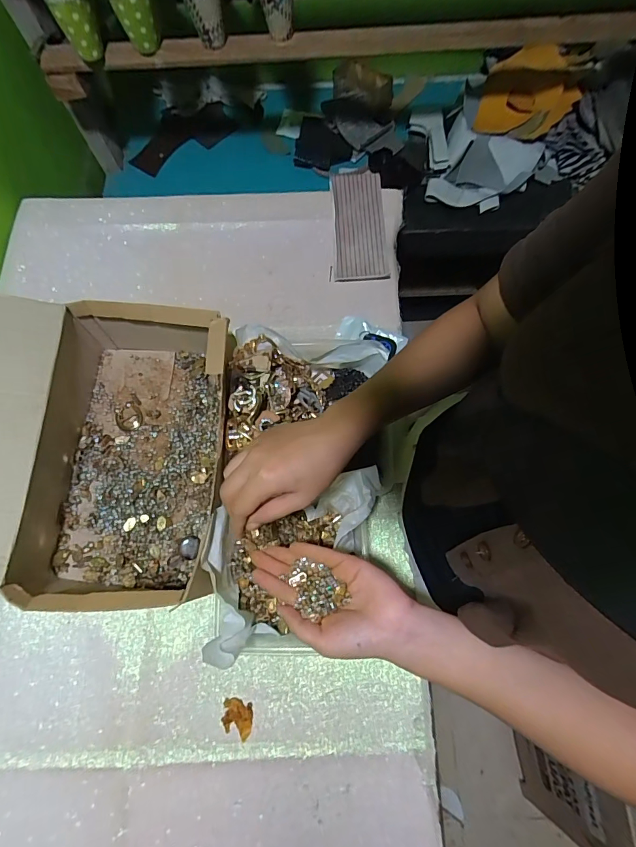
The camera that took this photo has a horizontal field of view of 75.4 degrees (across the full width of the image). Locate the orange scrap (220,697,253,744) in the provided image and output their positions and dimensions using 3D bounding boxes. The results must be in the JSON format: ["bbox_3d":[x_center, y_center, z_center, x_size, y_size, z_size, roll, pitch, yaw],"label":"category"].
[{"bbox_3d":[-0.090,0.330,0.459,0.034,0.004,0.036,5,73,2],"label":"orange scrap"}]

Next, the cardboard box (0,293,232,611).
[{"bbox_3d":[-0.296,0.025,0.474,0.374,0.159,0.338,0,73,0],"label":"cardboard box"}]

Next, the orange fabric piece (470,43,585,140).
[{"bbox_3d":[0.390,-0.611,0.761,0.164,0.027,0.153,15,88,9],"label":"orange fabric piece"}]

